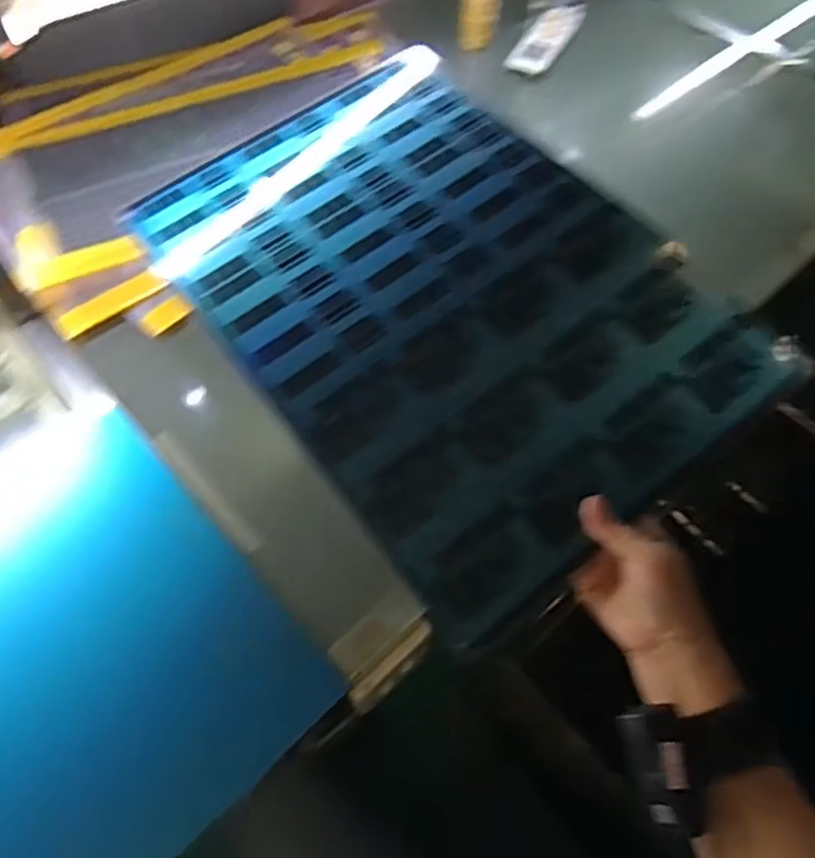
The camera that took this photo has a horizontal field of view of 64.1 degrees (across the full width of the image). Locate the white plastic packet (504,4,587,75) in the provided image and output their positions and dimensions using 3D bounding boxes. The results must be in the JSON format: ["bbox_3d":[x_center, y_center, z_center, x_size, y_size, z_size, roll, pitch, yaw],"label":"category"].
[{"bbox_3d":[0.218,-0.608,1.008,0.064,0.023,0.207,24,61,11],"label":"white plastic packet"}]

